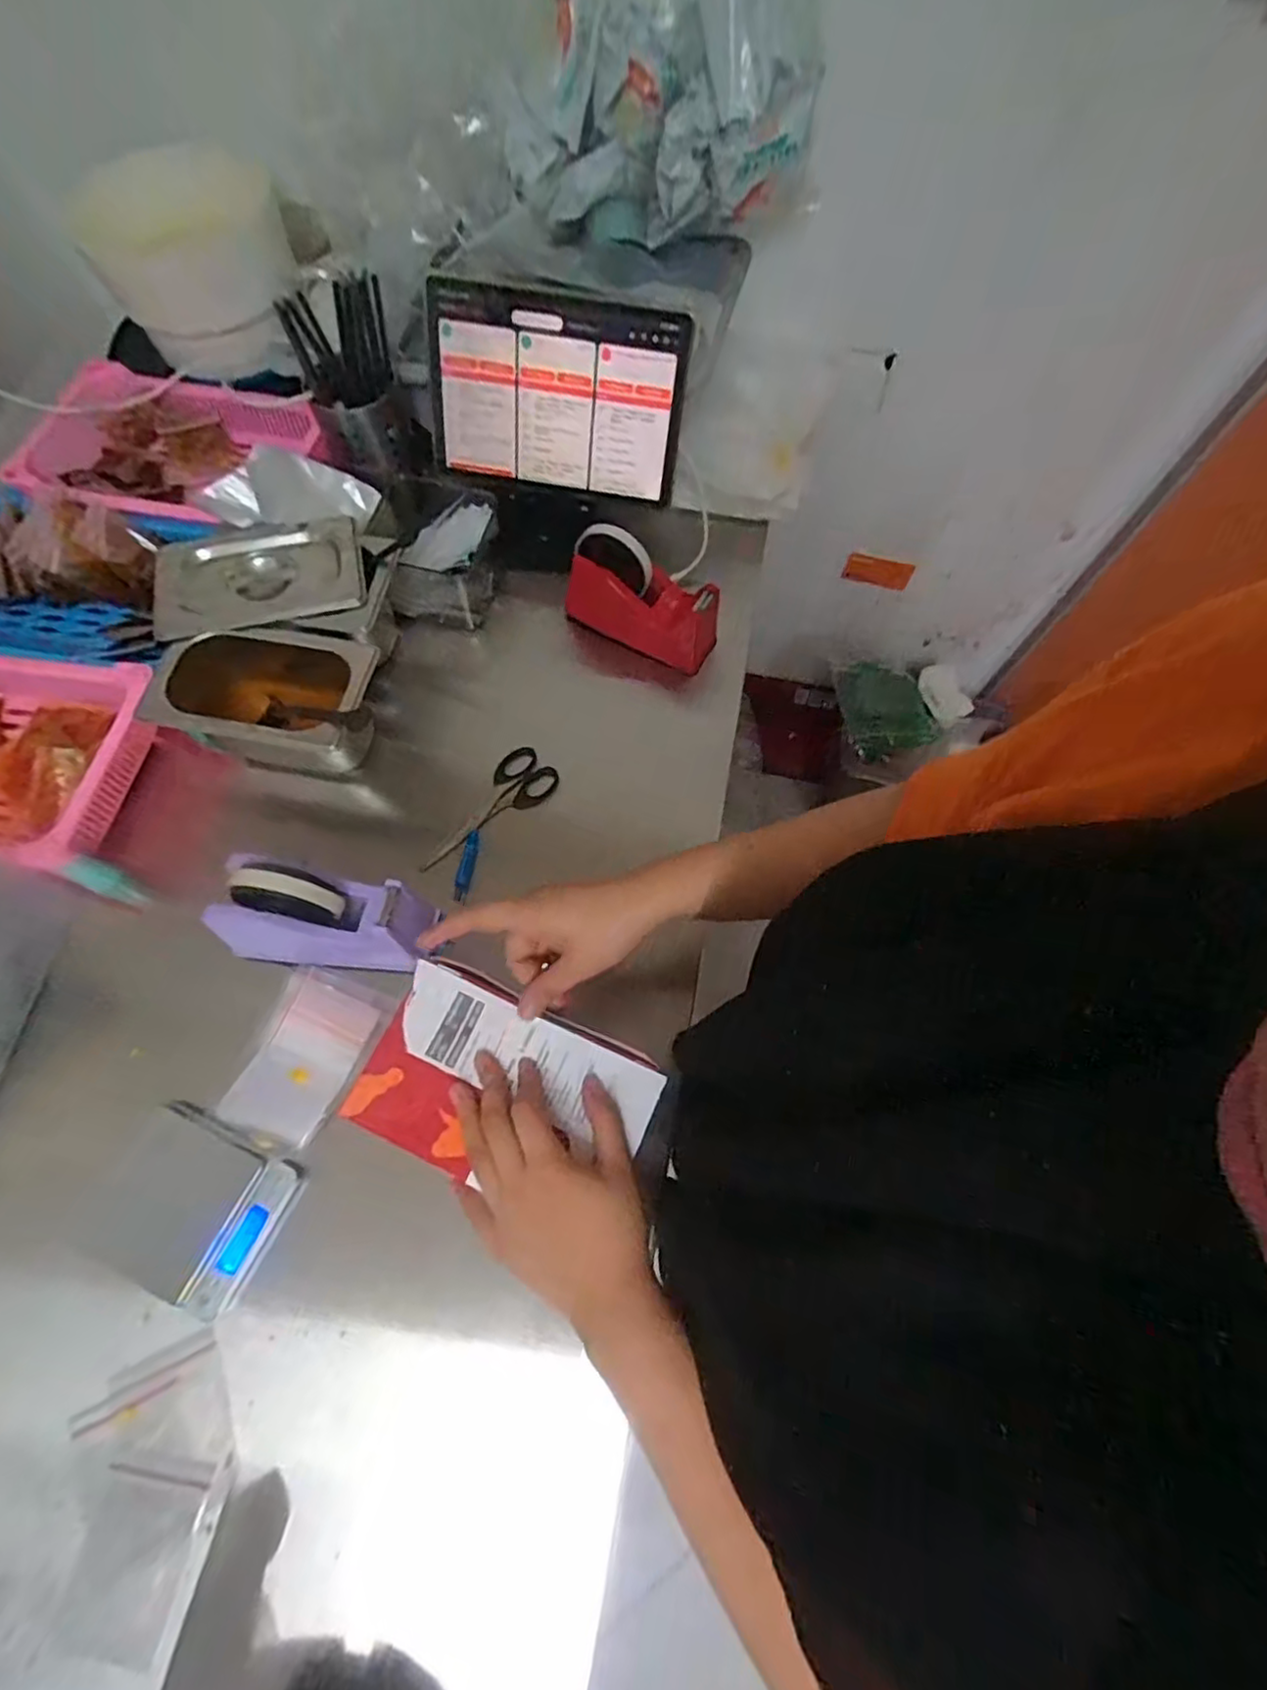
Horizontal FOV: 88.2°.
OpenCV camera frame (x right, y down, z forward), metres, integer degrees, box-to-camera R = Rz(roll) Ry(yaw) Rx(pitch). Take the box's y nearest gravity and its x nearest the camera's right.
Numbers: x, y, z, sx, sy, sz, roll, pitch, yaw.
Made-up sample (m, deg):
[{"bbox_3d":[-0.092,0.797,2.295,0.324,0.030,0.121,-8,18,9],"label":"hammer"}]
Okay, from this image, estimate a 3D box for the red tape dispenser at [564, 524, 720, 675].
[{"bbox_3d":[0.010,-0.248,0.652,0.153,0.108,0.046,21,69,7],"label":"red tape dispenser"}]

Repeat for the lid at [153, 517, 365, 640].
[{"bbox_3d":[-0.335,-0.243,0.584,0.174,0.019,0.111,-16,69,-7],"label":"lid"}]

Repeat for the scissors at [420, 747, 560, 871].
[{"bbox_3d":[-0.142,-0.037,0.616,0.151,0.027,0.052,-38,73,-15],"label":"scissors"}]

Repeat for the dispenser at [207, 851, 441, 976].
[{"bbox_3d":[-0.241,0.056,0.513,0.162,0.091,0.065,7,68,2],"label":"dispenser"}]

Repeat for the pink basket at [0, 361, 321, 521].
[{"bbox_3d":[-0.503,-0.426,0.718,0.269,0.062,0.191,15,68,5],"label":"pink basket"}]

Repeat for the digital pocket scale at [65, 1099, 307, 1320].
[{"bbox_3d":[-0.328,0.264,0.481,0.134,0.022,0.111,23,69,8],"label":"digital pocket scale"}]

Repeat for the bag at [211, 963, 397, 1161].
[{"bbox_3d":[-0.261,0.167,0.520,0.080,0.013,0.131,20,69,7],"label":"bag"}]

